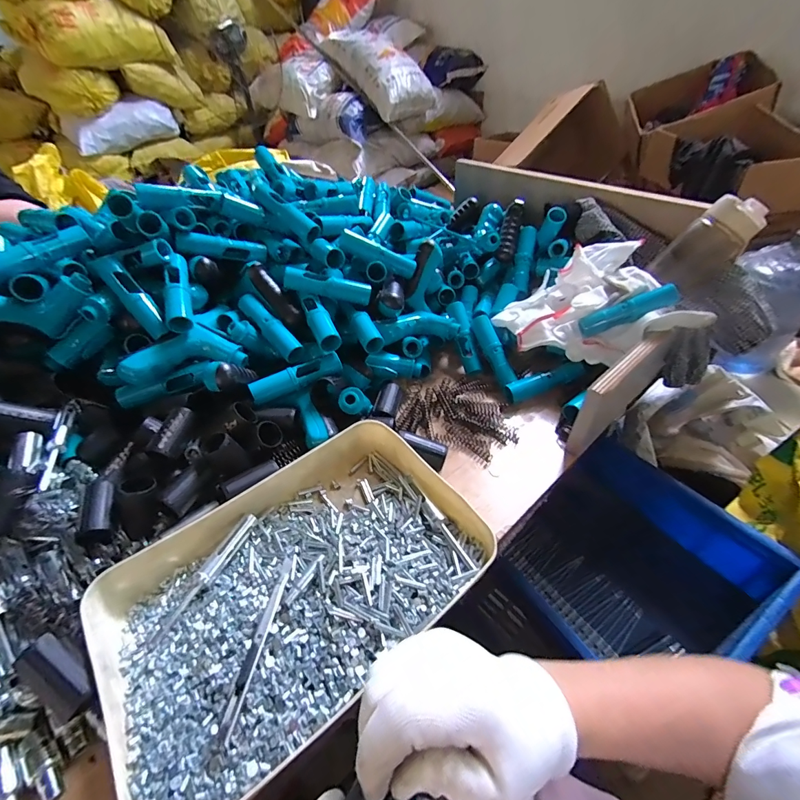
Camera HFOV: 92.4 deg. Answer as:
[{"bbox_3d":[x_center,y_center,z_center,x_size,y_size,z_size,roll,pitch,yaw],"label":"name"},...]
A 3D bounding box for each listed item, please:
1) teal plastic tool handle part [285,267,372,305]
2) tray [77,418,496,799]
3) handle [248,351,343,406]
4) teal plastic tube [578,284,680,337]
[{"bbox_3d":[-0.102,-0.164,0.552,0.118,0.036,0.031,11,42,-9],"label":"teal plastic tool handle part"},{"bbox_3d":[-0.092,0.166,0.367,0.325,0.050,0.229,-30,49,-26],"label":"tray"},{"bbox_3d":[-0.134,-0.029,0.502,0.121,0.026,0.026,-23,46,-20],"label":"handle"},{"bbox_3d":[0.311,-0.121,0.521,0.125,0.029,0.022,-21,41,15],"label":"teal plastic tube"}]

